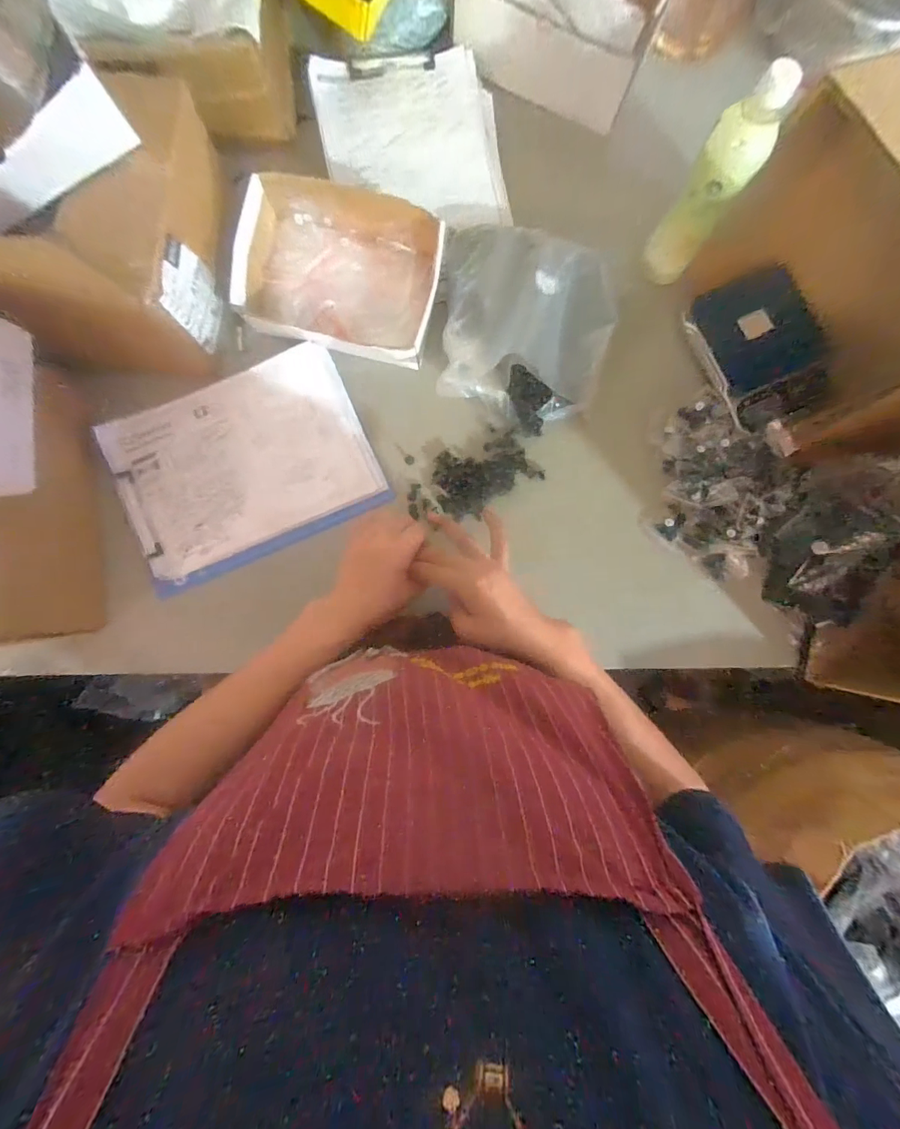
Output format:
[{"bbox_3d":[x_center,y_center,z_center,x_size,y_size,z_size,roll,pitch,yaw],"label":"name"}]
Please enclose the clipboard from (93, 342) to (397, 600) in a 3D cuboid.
[{"bbox_3d":[-0.252,-0.122,0.521,0.300,0.013,0.219,-24,88,-3],"label":"clipboard"}]

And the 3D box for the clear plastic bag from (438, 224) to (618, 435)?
[{"bbox_3d":[0.090,-0.291,0.515,0.197,0.057,0.238,2,87,-2],"label":"clear plastic bag"}]

